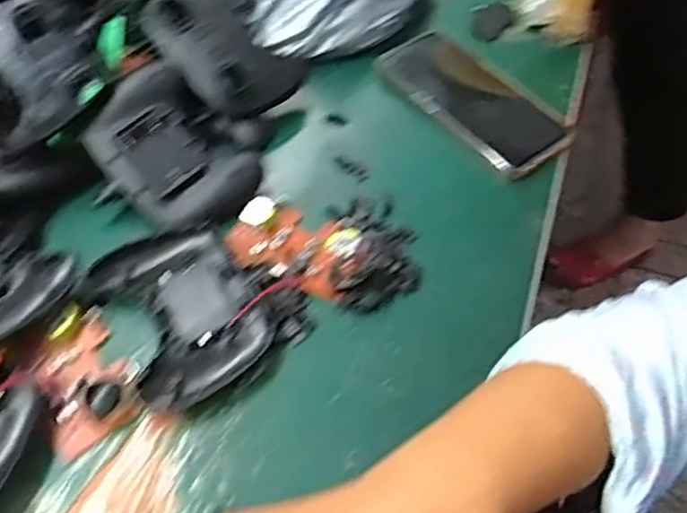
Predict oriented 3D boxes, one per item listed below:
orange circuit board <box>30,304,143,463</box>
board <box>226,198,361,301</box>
[{"bbox_3d":[-0.152,0.070,0.382,0.052,0.018,0.082,-23,59,-16],"label":"orange circuit board"},{"bbox_3d":[-0.033,-0.009,0.439,0.085,0.014,0.056,19,57,11],"label":"board"}]

